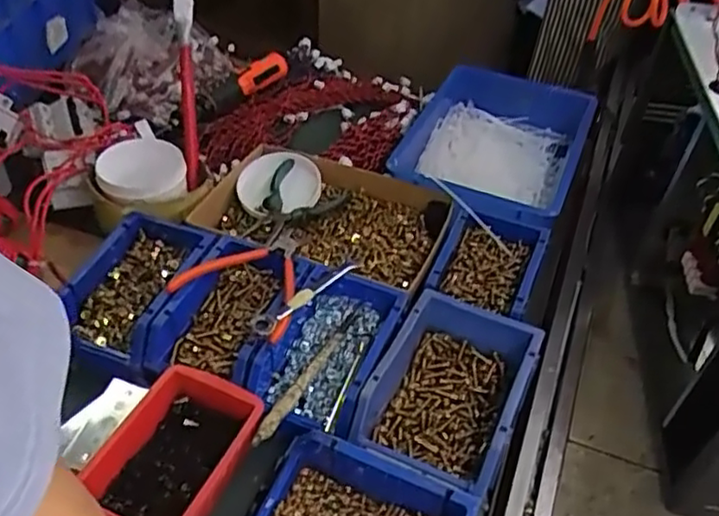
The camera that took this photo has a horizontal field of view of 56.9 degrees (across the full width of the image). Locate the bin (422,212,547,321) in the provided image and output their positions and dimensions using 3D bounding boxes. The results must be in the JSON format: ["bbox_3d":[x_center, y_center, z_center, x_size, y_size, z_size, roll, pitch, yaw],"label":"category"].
[{"bbox_3d":[0.133,0.008,0.702,0.104,0.038,0.143,18,47,15],"label":"bin"}]

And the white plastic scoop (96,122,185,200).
[{"bbox_3d":[-0.242,-0.102,0.745,0.084,0.016,0.097,30,52,3],"label":"white plastic scoop"}]

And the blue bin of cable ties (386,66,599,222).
[{"bbox_3d":[0.164,-0.140,0.874,0.227,0.089,0.294,18,47,15],"label":"blue bin of cable ties"}]

